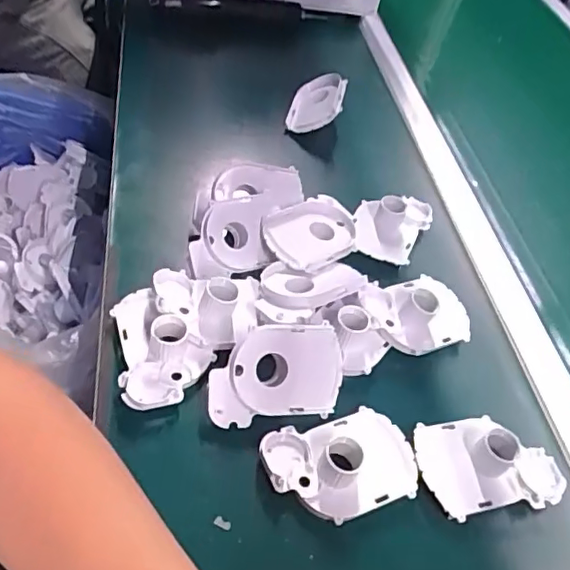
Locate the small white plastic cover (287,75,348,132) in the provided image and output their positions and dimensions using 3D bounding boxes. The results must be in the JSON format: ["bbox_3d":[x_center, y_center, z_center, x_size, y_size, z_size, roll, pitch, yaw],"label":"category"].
[{"bbox_3d":[0.037,-0.208,0.661,0.067,0.015,0.079,4,62,36],"label":"small white plastic cover"}]

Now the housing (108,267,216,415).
[{"bbox_3d":[-0.093,0.041,0.428,0.067,0.032,0.101,-10,52,-22],"label":"housing"}]

